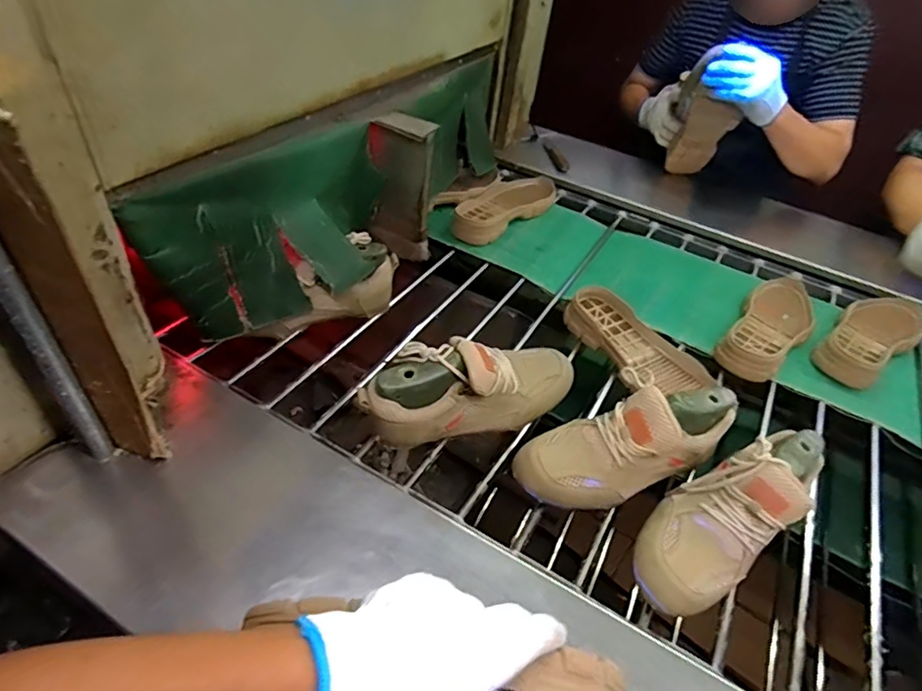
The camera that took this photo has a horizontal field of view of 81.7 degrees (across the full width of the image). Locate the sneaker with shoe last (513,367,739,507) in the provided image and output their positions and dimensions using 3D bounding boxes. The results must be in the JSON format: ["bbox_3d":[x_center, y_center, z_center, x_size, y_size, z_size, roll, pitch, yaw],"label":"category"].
[{"bbox_3d":[0.190,0.102,0.608,0.262,0.089,0.103,-14,50,-21],"label":"sneaker with shoe last"}]

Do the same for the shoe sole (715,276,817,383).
[{"bbox_3d":[0.502,-0.033,0.861,0.101,0.043,0.269,33,51,22],"label":"shoe sole"}]

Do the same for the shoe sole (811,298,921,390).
[{"bbox_3d":[0.667,-0.017,0.868,0.256,0.036,0.100,-25,54,-28],"label":"shoe sole"}]

